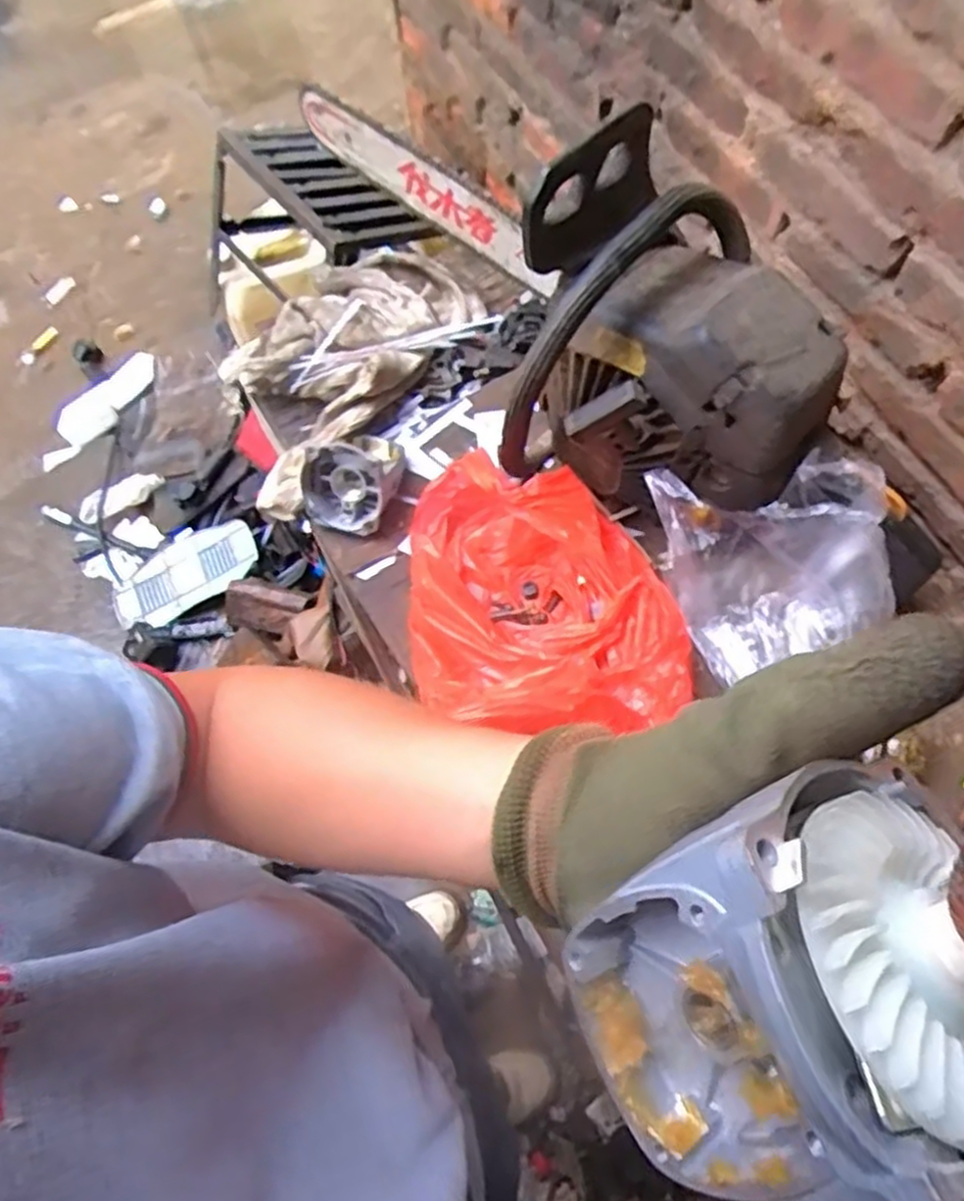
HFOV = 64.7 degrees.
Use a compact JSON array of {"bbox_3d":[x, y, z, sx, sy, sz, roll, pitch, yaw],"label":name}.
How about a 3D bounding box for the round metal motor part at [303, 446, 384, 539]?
[{"bbox_3d":[-0.137,-0.109,0.753,0.074,0.059,0.084,-40,70,-14],"label":"round metal motor part"}]

